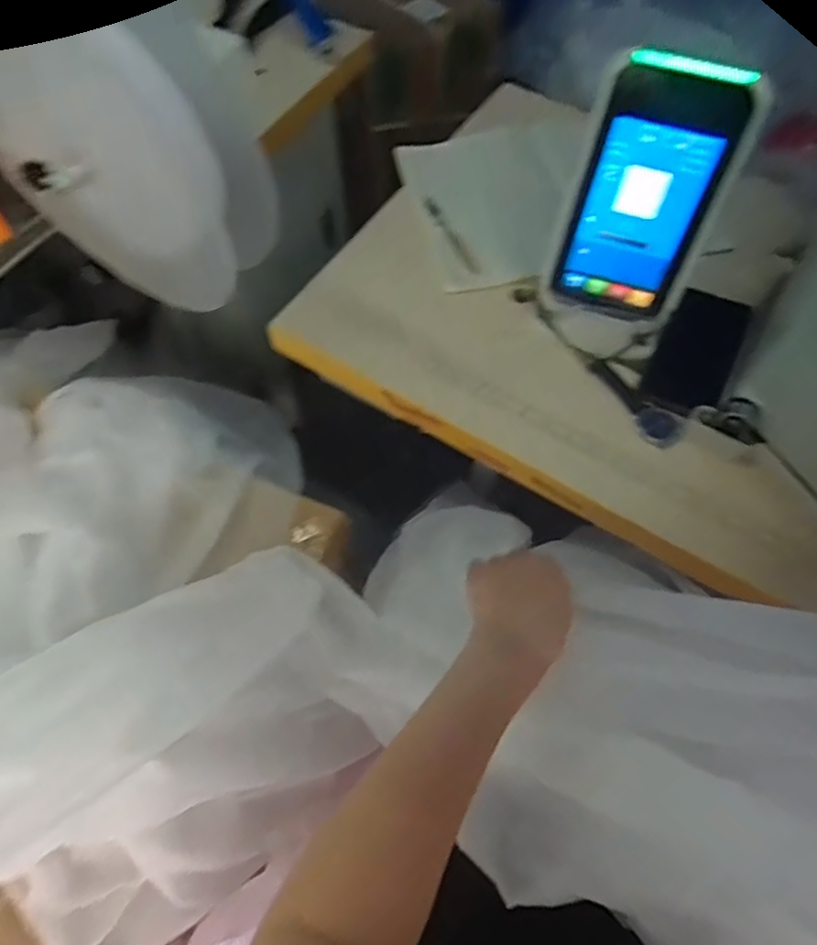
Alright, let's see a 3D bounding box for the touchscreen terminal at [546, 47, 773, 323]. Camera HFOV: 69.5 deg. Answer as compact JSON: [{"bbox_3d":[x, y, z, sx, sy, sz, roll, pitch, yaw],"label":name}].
[{"bbox_3d":[0.199,-0.227,0.504,0.119,0.209,0.023,18,48,10],"label":"touchscreen terminal"}]

